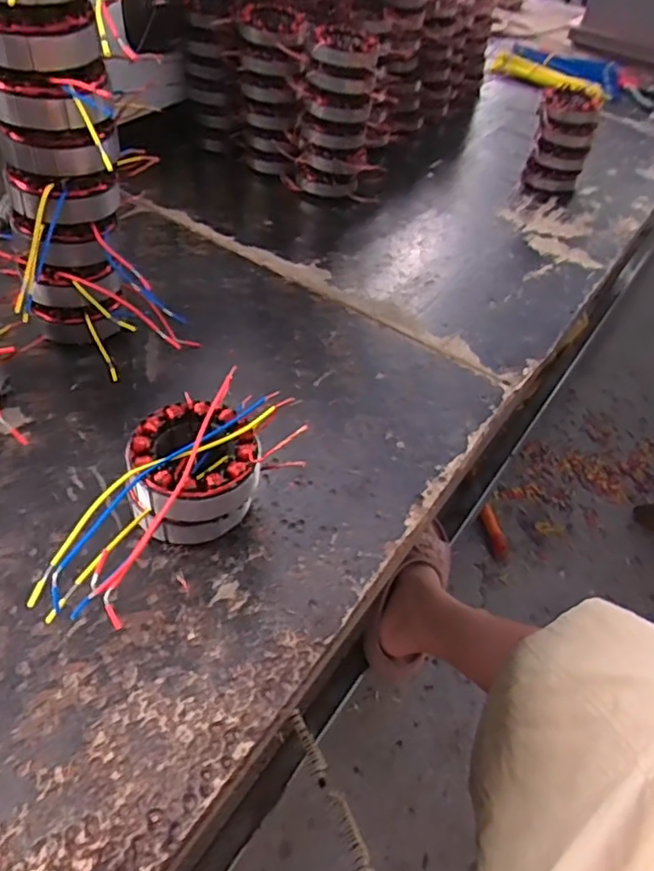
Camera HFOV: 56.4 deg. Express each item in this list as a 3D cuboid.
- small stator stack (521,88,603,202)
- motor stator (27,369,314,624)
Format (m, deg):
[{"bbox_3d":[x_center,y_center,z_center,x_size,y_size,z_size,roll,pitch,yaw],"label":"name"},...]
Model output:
[{"bbox_3d":[0.355,-0.445,0.931,0.090,0.129,0.096,22,47,13],"label":"small stator stack"},{"bbox_3d":[-0.103,0.046,0.417,0.089,0.078,0.214,19,46,11],"label":"motor stator"}]

